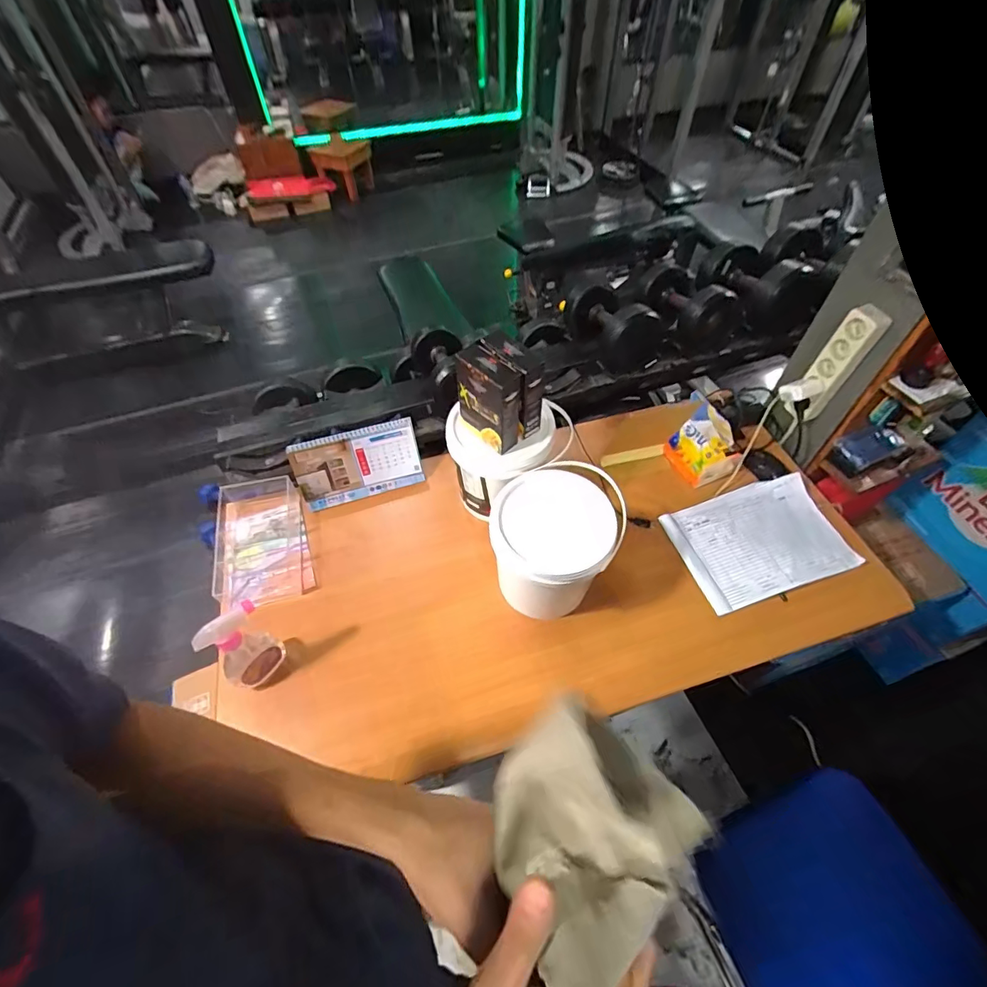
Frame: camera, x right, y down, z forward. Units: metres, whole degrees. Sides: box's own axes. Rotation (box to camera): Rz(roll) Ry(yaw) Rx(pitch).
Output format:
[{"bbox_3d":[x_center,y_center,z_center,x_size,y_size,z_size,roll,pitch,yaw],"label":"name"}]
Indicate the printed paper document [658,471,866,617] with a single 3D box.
[{"bbox_3d":[0.535,0.091,0.961,0.333,0.014,0.231,-16,55,-11],"label":"printed paper document"}]

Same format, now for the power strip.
[{"bbox_3d":[0.704,-0.261,0.985,0.066,0.265,0.039,21,57,16],"label":"power strip"}]

